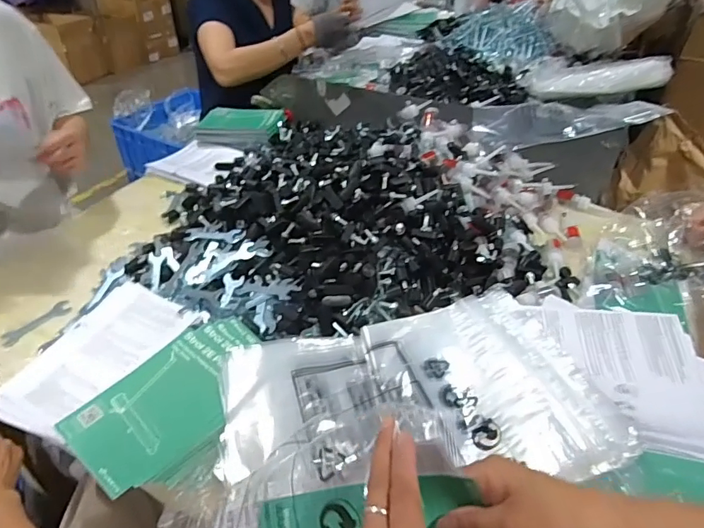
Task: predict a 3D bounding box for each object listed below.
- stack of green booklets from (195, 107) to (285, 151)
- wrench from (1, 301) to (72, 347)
[{"bbox_3d":[-0.257,-0.309,1.107,0.193,0.033,0.155,3,39,4],"label":"stack of green booklets"},{"bbox_3d":[-0.448,0.084,0.693,0.033,0.004,0.093,31,53,32],"label":"wrench"}]

